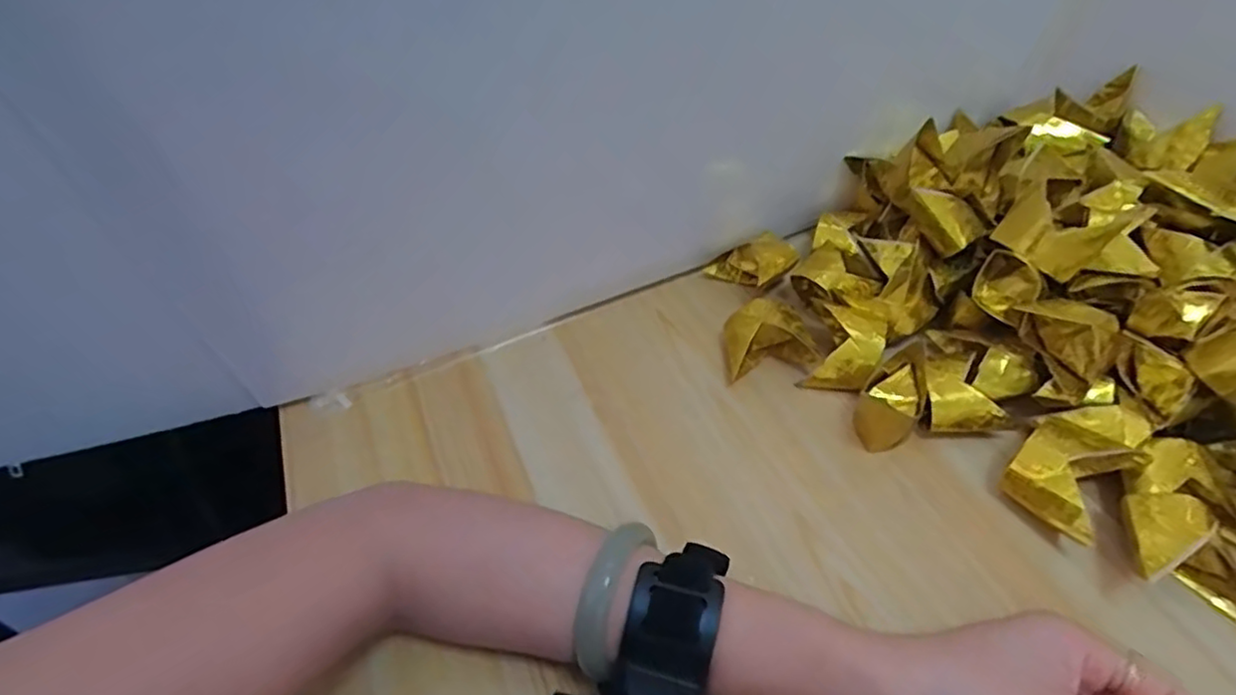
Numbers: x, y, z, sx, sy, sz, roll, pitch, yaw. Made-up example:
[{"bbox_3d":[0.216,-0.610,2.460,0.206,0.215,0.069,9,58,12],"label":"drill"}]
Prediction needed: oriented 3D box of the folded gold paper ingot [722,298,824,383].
[{"bbox_3d":[0.094,-0.005,0.407,0.057,0.036,0.040,-10,47,-4],"label":"folded gold paper ingot"}]

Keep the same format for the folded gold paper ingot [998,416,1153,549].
[{"bbox_3d":[0.232,0.067,0.332,0.062,0.035,0.047,-38,54,-26],"label":"folded gold paper ingot"}]

